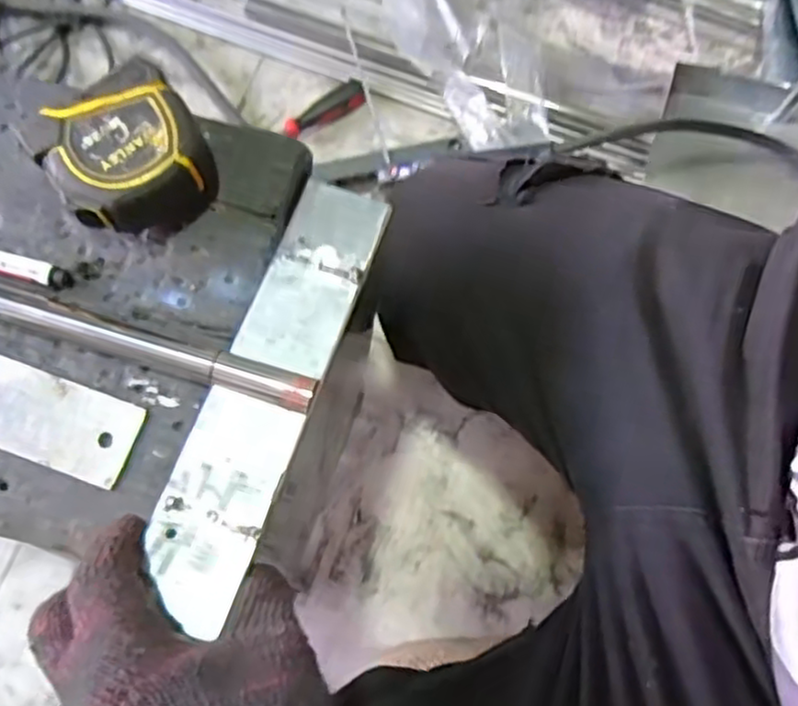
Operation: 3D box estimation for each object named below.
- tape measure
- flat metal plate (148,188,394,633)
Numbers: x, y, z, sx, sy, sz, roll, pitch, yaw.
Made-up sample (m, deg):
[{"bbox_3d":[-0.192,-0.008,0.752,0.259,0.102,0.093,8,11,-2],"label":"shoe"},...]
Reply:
[{"bbox_3d":[-0.142,-0.103,0.382,0.074,0.043,0.070,-33,77,-8],"label":"tape measure"},{"bbox_3d":[-0.065,0.011,0.363,0.051,0.006,0.237,17,67,5],"label":"flat metal plate"}]

